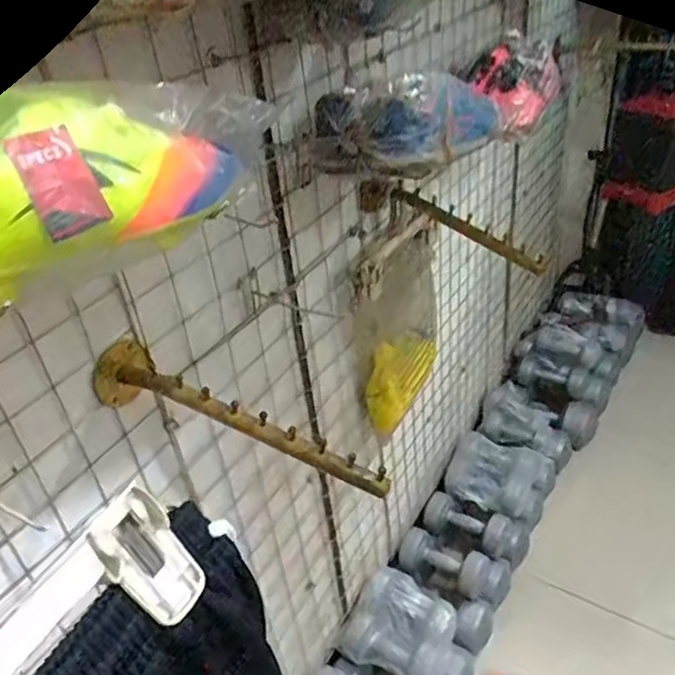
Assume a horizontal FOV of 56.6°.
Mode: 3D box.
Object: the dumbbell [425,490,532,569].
[{"bbox_3d":[0.331,0.435,1.479,0.241,0.077,0.085,22,41,11],"label":"dumbbell"}]

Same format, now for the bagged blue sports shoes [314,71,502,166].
[{"bbox_3d":[0.077,-0.248,0.705,0.206,0.079,0.115,-3,35,5],"label":"bagged blue sports shoes"}]

